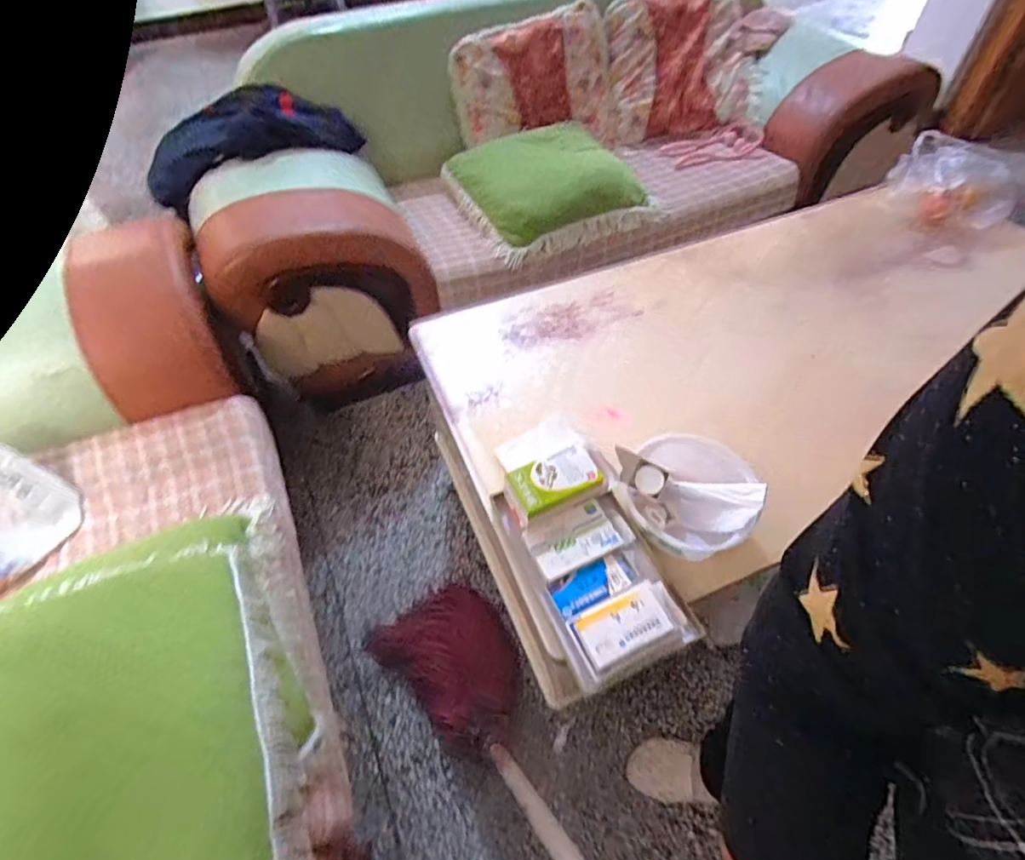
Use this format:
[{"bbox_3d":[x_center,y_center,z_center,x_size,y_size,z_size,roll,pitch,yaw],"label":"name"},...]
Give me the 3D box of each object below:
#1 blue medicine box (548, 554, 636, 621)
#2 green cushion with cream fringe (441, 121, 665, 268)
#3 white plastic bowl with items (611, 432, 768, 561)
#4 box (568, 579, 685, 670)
[{"bbox_3d":[0.108,0.206,0.697,0.111,0.016,0.053,-21,54,-14],"label":"blue medicine box"},{"bbox_3d":[0.115,-0.768,1.587,0.541,0.153,0.497,-20,54,-13],"label":"green cushion with cream fringe"},{"bbox_3d":[0.250,0.086,0.741,0.175,0.097,0.176,-1,52,1],"label":"white plastic bowl with items"},{"bbox_3d":[0.143,0.236,0.655,0.129,0.034,0.073,-23,55,-15],"label":"box"}]

